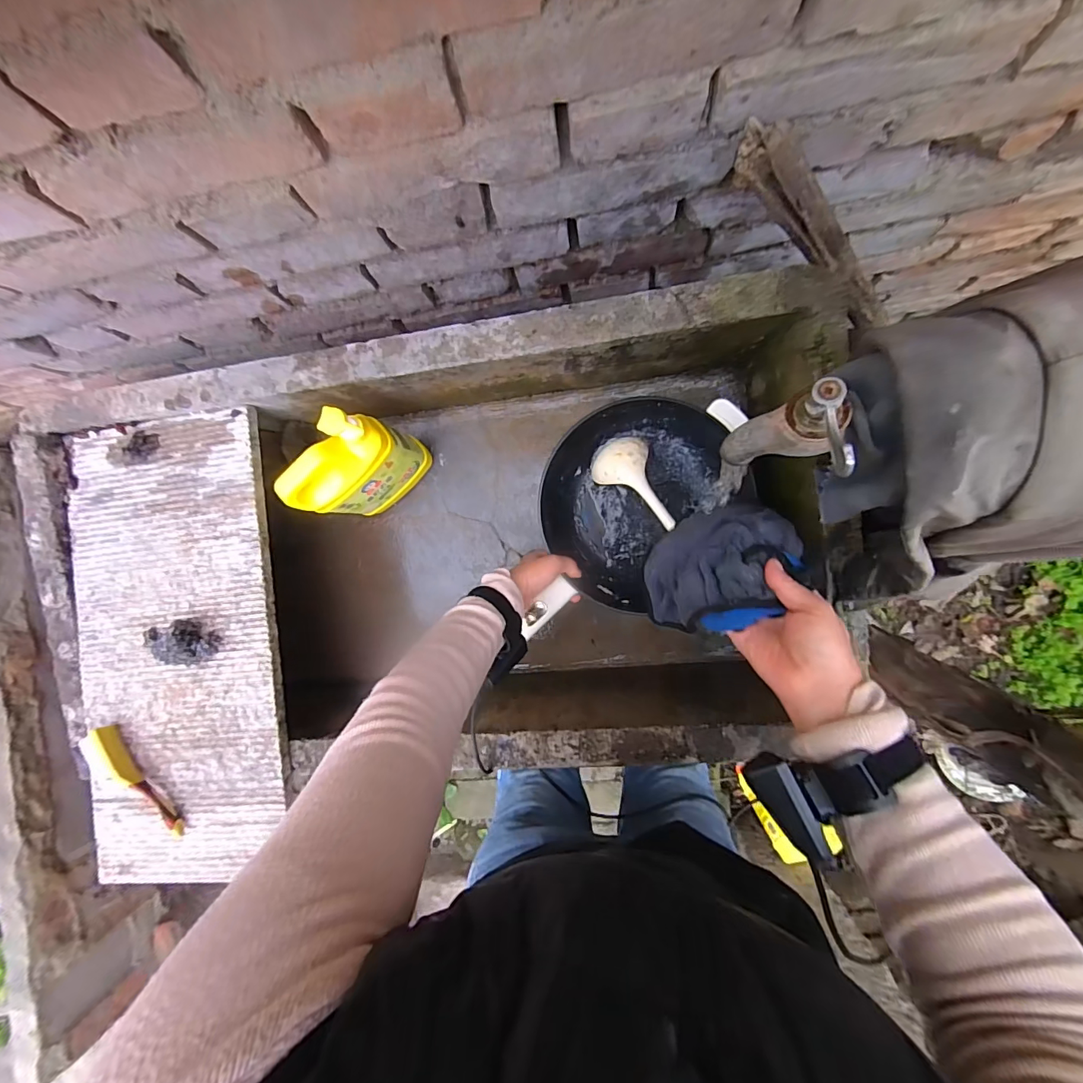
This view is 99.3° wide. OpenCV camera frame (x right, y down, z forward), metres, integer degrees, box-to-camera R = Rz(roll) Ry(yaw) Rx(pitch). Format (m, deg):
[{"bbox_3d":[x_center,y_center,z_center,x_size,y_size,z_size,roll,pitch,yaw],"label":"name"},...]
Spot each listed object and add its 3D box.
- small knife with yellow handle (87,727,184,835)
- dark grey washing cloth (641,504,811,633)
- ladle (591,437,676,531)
[{"bbox_3d":[-0.517,0.308,0.589,0.019,0.032,0.171,-42,88,9],"label":"small knife with yellow handle"},{"bbox_3d":[0.170,0.025,0.454,0.142,0.118,0.096,-27,90,10],"label":"dark grey washing cloth"},{"bbox_3d":[0.130,-0.080,0.618,0.080,0.034,0.149,-39,75,9],"label":"ladle"}]

